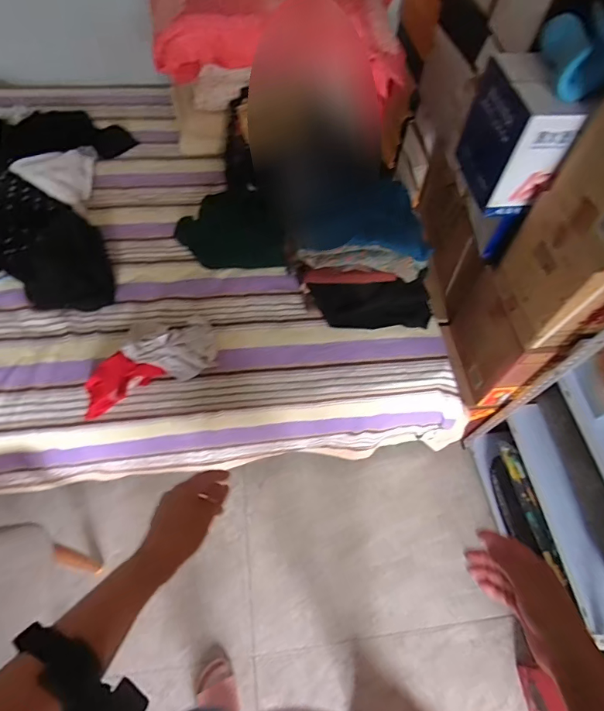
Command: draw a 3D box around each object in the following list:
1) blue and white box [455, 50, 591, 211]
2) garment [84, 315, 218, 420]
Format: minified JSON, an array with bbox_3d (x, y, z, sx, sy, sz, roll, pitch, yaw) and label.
[{"bbox_3d":[0.485,-0.512,1.017,0.130,0.248,0.274,1,59,-4],"label":"blue and white box"},{"bbox_3d":[-0.399,-0.006,1.116,0.345,0.048,0.200,-22,63,-17],"label":"garment"}]

